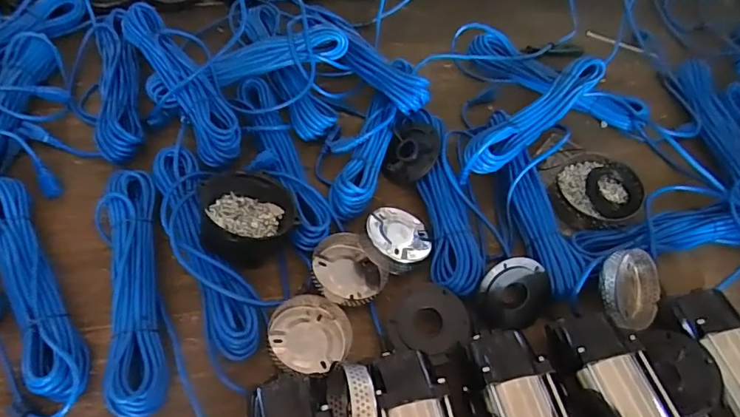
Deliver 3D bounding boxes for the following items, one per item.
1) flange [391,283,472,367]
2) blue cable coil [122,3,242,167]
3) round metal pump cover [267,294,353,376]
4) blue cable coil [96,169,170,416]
[{"bbox_3d":[0.078,0.151,0.656,0.099,0.030,0.098,2,56,-4],"label":"flange"},{"bbox_3d":[-0.313,-0.214,0.821,0.092,0.074,0.338,-28,63,-22],"label":"blue cable coil"},{"bbox_3d":[-0.077,0.162,0.648,0.104,0.026,0.107,2,56,-4],"label":"round metal pump cover"},{"bbox_3d":[-0.317,0.099,0.662,0.082,0.062,0.352,-13,58,-14],"label":"blue cable coil"}]

